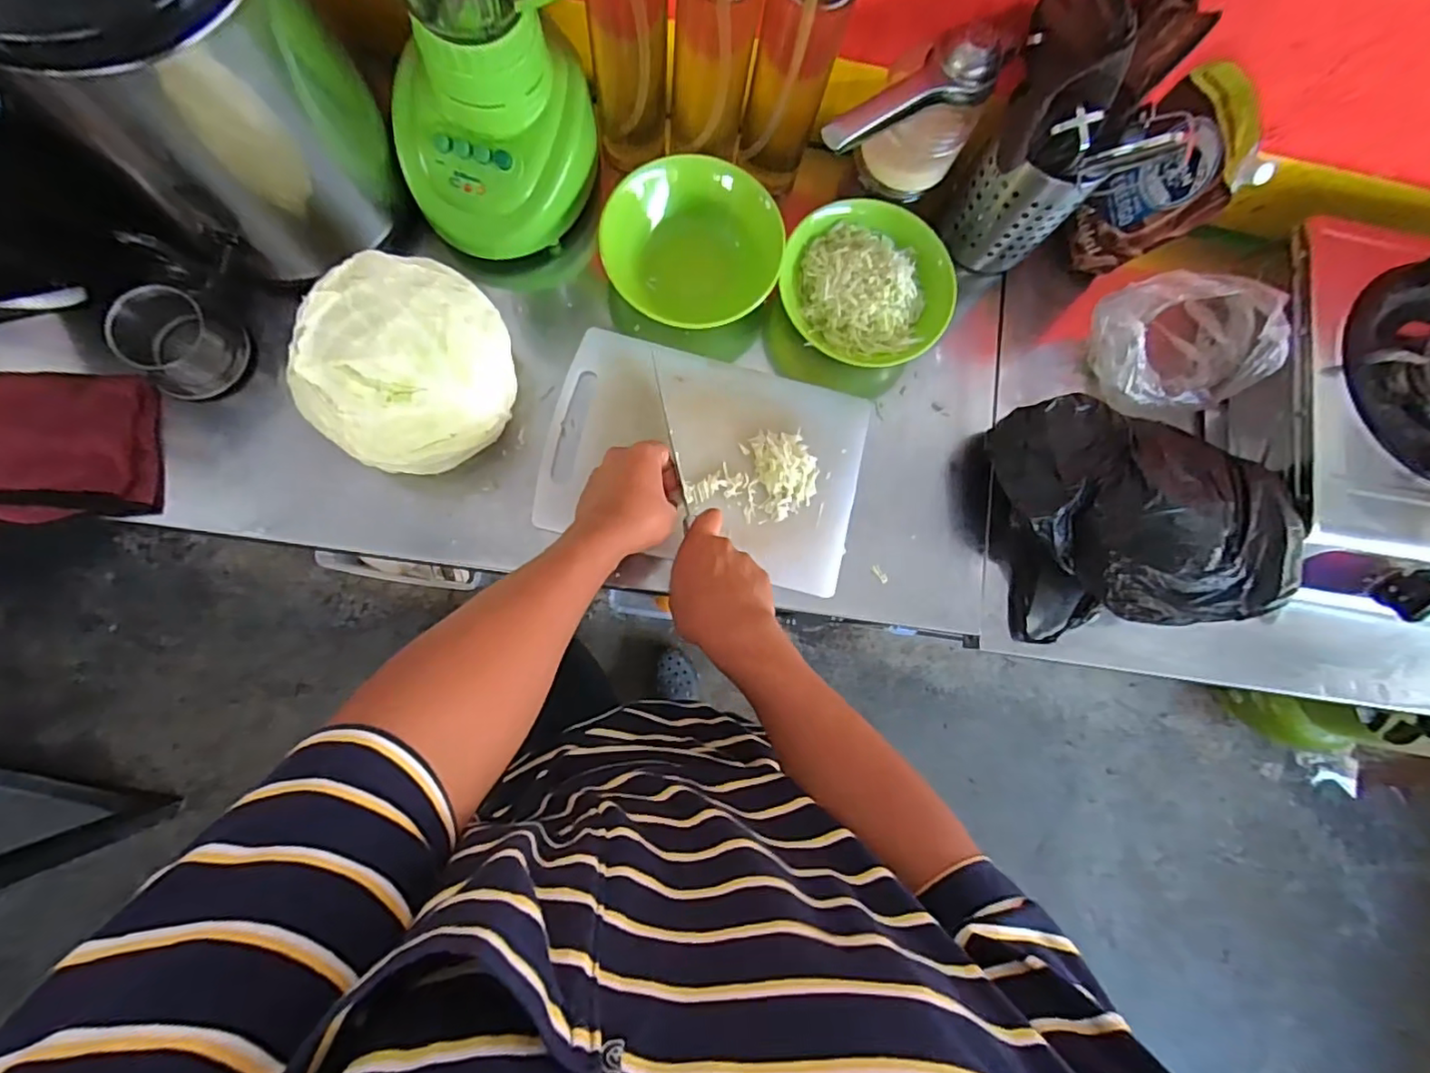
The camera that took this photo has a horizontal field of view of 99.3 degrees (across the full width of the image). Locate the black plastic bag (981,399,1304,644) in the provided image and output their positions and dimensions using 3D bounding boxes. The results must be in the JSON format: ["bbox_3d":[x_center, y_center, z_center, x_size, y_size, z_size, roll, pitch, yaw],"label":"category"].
[{"bbox_3d":[0.393,-0.025,0.580,0.217,0.126,0.217,-11,83,-7],"label":"black plastic bag"}]

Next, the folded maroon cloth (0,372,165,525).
[{"bbox_3d":[-0.588,-0.081,0.540,0.160,0.029,0.132,-5,83,-7],"label":"folded maroon cloth"}]

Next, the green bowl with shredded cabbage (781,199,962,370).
[{"bbox_3d":[0.150,-0.247,0.603,0.148,0.052,0.167,-40,88,-10],"label":"green bowl with shredded cabbage"}]

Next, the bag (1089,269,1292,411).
[{"bbox_3d":[0.449,-0.190,0.600,0.143,0.094,0.130,-15,84,-8],"label":"bag"}]

